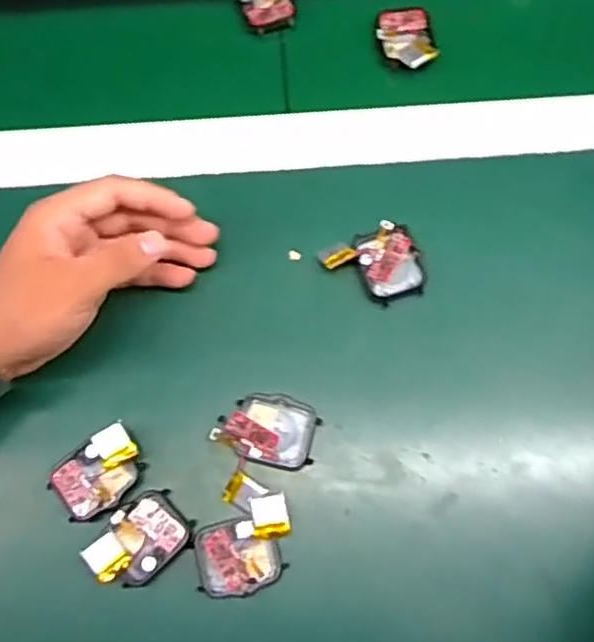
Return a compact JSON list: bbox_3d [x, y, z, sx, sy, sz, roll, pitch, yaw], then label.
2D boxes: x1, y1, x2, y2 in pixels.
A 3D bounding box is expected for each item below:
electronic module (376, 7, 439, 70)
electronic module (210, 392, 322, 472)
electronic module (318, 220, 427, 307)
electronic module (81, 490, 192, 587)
[{"bbox_3d":[0.075,-0.195,0.471,0.036,0.010,0.052,-8,73,-2],"label":"electronic module"},{"bbox_3d":[-0.017,0.060,0.387,0.054,0.016,0.038,15,74,5],"label":"electronic module"},{"bbox_3d":[0.047,-0.033,0.419,0.056,0.020,0.046,-18,74,-5],"label":"electronic module"},{"bbox_3d":[-0.084,0.118,0.367,0.051,0.014,0.036,-39,76,-10],"label":"electronic module"}]

